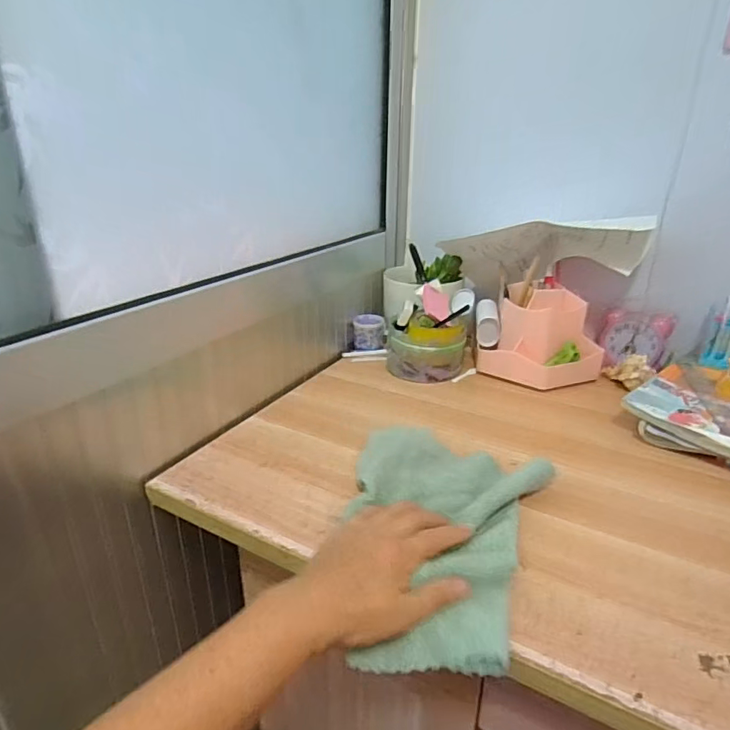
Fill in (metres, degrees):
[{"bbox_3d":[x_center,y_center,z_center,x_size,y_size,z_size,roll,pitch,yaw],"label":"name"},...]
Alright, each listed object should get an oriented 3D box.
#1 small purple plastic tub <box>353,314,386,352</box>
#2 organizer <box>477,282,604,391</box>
[{"bbox_3d":[0.007,-0.054,0.865,0.052,0.046,0.055,1,24,2],"label":"small purple plastic tub"},{"bbox_3d":[0.253,-0.038,0.738,0.142,0.125,0.102,21,31,37],"label":"organizer"}]

